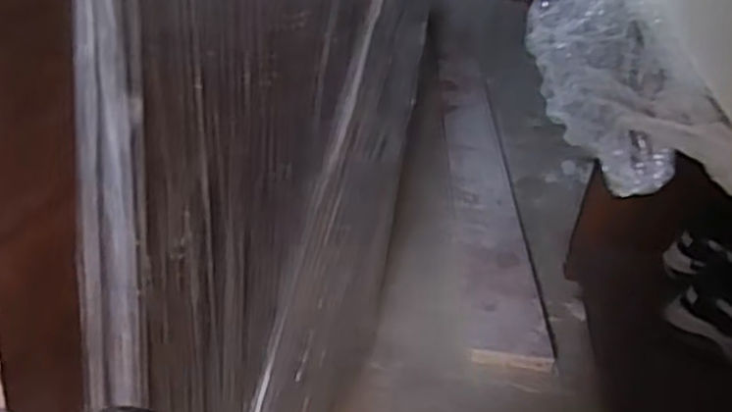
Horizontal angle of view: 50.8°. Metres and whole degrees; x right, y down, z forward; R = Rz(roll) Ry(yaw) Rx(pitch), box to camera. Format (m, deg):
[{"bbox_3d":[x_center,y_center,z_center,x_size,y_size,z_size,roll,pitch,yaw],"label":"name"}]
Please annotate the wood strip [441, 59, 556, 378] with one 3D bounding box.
[{"bbox_3d":[0.206,-0.092,1.415,0.111,0.009,1.114,7,31,-1],"label":"wood strip"}]

